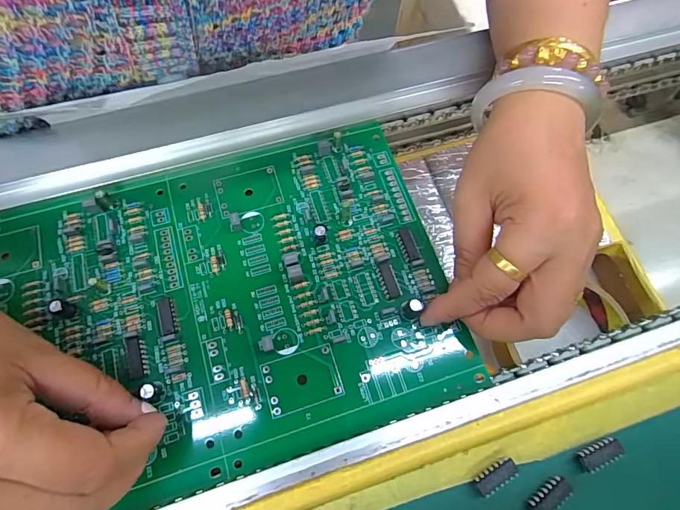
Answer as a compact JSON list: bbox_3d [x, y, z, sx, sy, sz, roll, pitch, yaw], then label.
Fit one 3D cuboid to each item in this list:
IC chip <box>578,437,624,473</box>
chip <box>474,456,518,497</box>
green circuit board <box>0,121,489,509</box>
[{"bbox_3d":[0.112,0.085,0.178,0.018,0.005,0.009,-20,72,-8],"label":"IC chip"},{"bbox_3d":[0.065,0.093,0.174,0.018,0.006,0.007,-29,73,-11],"label":"chip"},{"bbox_3d":[-0.070,0.026,0.215,0.247,0.015,0.164,-17,66,-9],"label":"green circuit board"}]

